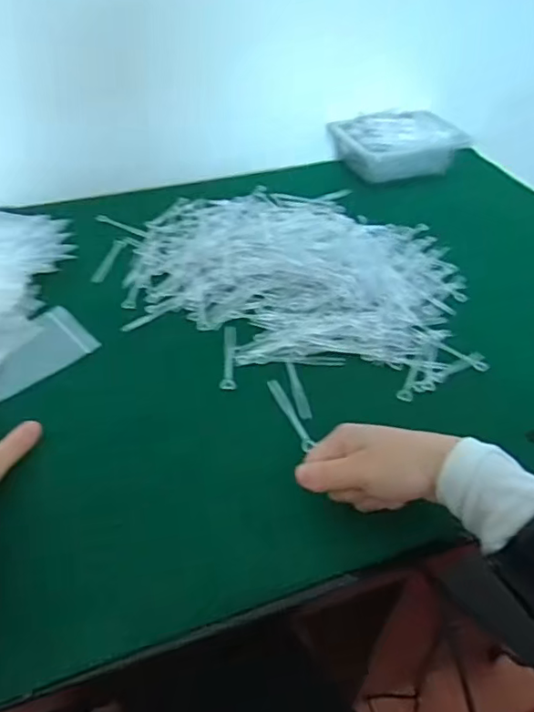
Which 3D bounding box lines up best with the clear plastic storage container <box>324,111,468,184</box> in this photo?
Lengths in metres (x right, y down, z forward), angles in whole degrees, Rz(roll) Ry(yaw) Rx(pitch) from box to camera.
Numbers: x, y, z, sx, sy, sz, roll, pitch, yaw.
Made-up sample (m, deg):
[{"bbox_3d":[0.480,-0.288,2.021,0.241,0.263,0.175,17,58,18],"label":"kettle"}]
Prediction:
[{"bbox_3d":[0.194,-0.315,0.843,0.167,0.059,0.123,-15,46,-17],"label":"clear plastic storage container"}]

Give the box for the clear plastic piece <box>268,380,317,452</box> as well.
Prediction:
[{"bbox_3d":[0.020,0.050,0.502,0.011,0.004,0.081,-16,50,-19],"label":"clear plastic piece"}]

